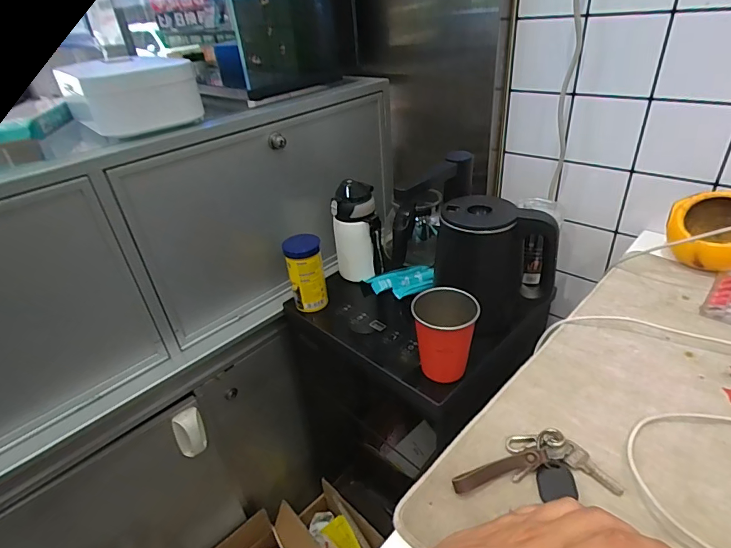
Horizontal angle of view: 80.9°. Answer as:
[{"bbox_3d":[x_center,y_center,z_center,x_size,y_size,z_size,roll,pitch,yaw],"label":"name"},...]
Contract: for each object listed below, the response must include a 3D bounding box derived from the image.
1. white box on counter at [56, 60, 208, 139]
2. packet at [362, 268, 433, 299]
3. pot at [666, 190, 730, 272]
[{"bbox_3d":[-0.296,-0.230,0.548,0.127,0.076,0.134,24,43,38],"label":"white box on counter"},{"bbox_3d":[0.064,0.012,0.724,0.110,0.014,0.072,-16,34,-16],"label":"packet"},{"bbox_3d":[0.433,-0.055,0.530,0.100,0.077,0.088,21,41,34],"label":"pot"}]

